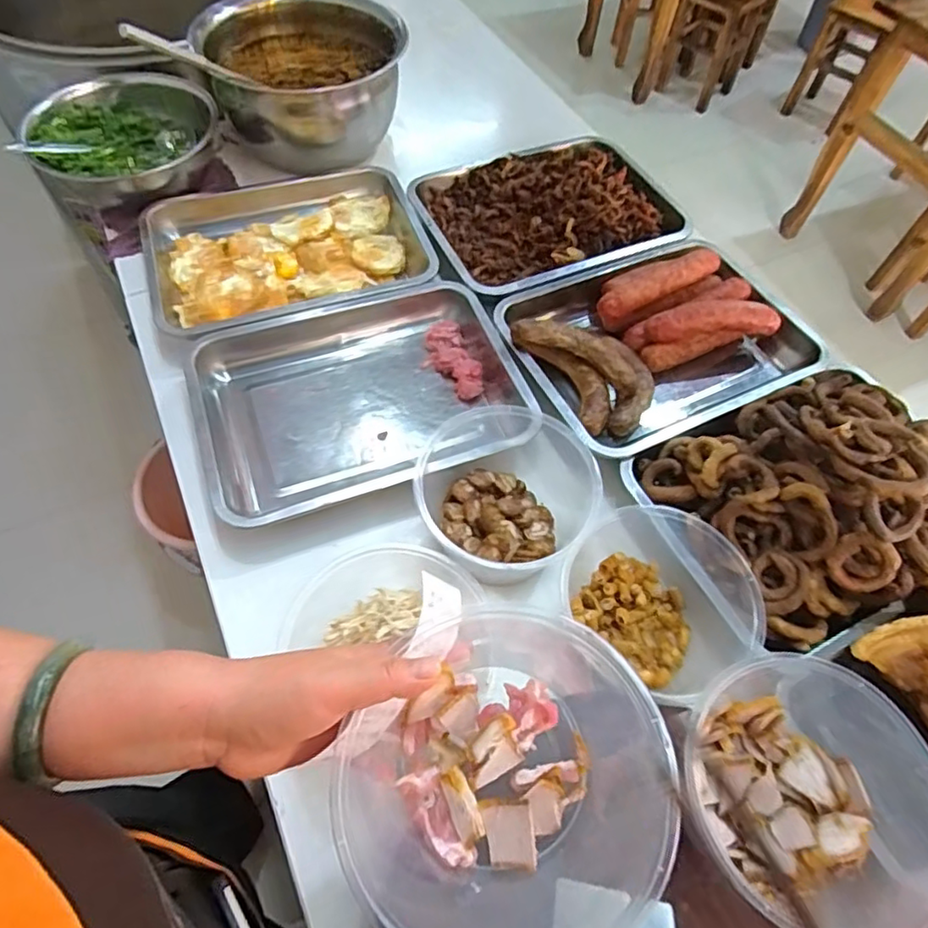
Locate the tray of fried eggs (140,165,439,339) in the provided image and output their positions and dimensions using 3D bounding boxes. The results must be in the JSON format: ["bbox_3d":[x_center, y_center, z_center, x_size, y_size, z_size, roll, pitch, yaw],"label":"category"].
[{"bbox_3d":[-0.233,-0.287,0.816,0.357,0.040,0.268,-18,61,-13],"label":"tray of fried eggs"}]

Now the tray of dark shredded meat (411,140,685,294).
[{"bbox_3d":[0.122,-0.363,0.873,0.344,0.047,0.269,-22,62,-15],"label":"tray of dark shredded meat"}]

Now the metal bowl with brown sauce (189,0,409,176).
[{"bbox_3d":[-0.236,-0.584,0.929,0.273,0.142,0.298,-15,61,-12],"label":"metal bowl with brown sauce"}]

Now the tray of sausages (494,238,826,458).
[{"bbox_3d":[0.240,-0.155,0.759,0.363,0.078,0.260,-22,62,-15],"label":"tray of sausages"}]

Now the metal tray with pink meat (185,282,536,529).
[{"bbox_3d":[-0.115,-0.075,0.694,0.350,0.062,0.258,-18,61,-13],"label":"metal tray with pink meat"}]

